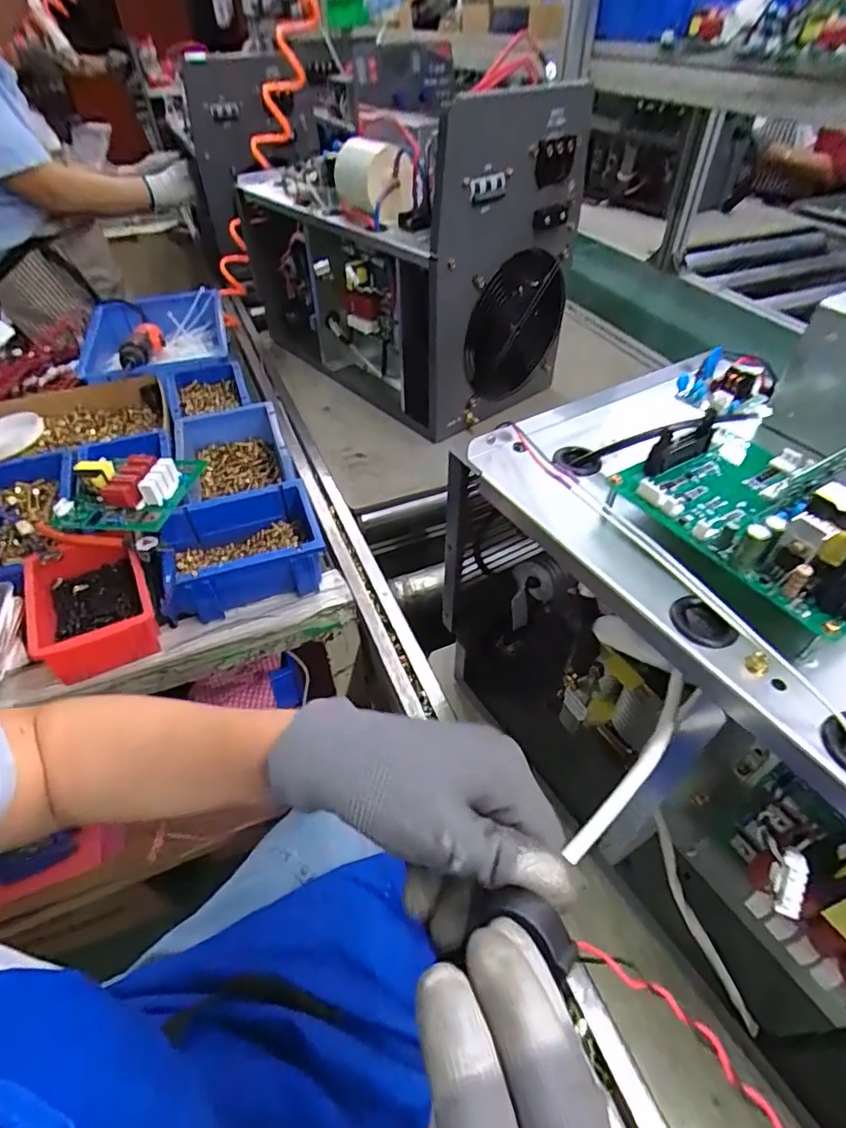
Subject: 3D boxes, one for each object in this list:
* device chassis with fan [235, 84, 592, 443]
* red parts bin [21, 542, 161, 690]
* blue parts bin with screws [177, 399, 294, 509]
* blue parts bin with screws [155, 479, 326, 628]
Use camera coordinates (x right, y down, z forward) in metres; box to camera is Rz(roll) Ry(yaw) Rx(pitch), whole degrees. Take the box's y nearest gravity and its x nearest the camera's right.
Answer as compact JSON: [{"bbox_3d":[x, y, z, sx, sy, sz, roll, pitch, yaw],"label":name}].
[{"bbox_3d":[-0.042,-0.491,0.852,0.286,0.377,0.501,-28,52,-23],"label":"device chassis with fan"},{"bbox_3d":[-0.318,0.036,0.525,0.103,0.052,0.145,-24,51,-20],"label":"red parts bin"},{"bbox_3d":[-0.222,-0.113,0.648,0.127,0.065,0.191,-15,48,-13],"label":"blue parts bin with screws"},{"bbox_3d":[-0.184,-0.007,0.560,0.158,0.083,0.100,-14,48,-12],"label":"blue parts bin with screws"}]

